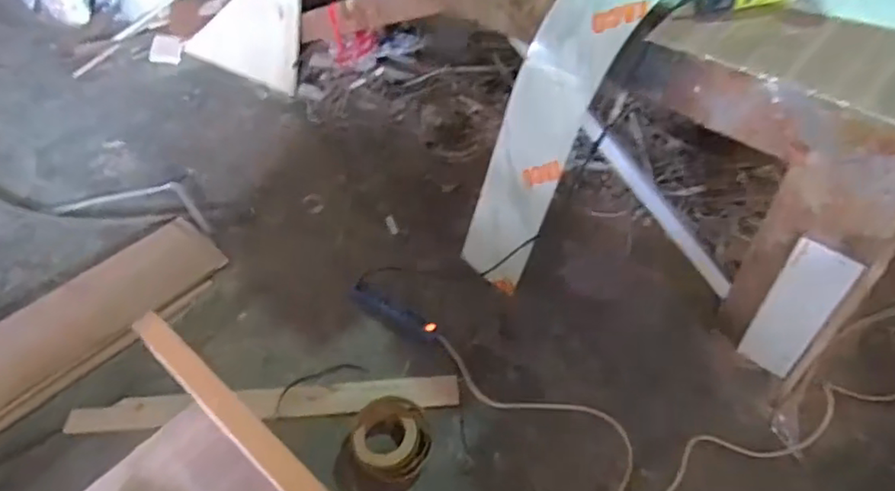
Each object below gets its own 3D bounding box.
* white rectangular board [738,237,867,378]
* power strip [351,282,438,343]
[{"bbox_3d":[0.775,0.150,1.369,0.016,0.396,0.124,-26,51,-24],"label":"white rectangular board"},{"bbox_3d":[-0.155,0.185,1.705,0.302,0.032,0.063,30,57,27],"label":"power strip"}]

